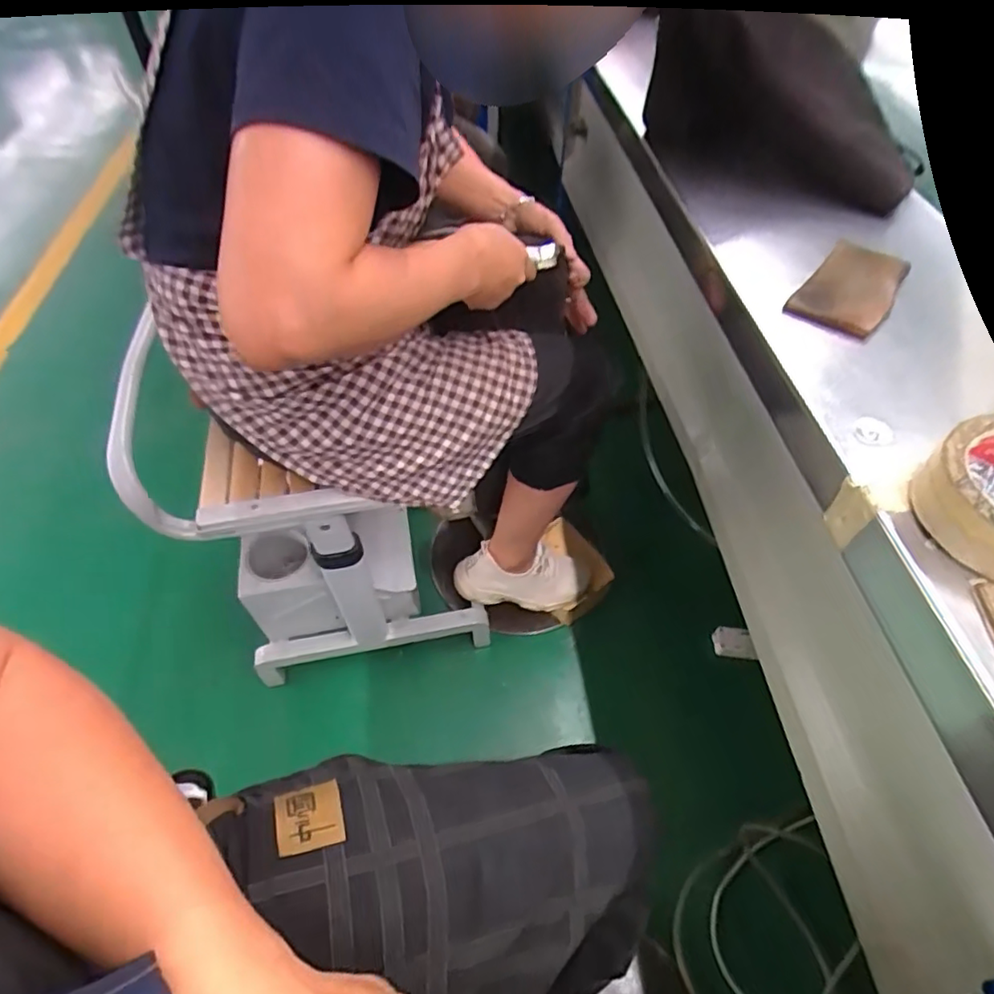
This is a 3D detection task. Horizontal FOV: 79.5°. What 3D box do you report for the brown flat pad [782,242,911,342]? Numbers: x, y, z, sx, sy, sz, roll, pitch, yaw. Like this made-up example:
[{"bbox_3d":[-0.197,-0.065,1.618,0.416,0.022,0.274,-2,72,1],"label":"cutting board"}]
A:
[{"bbox_3d":[0.301,-0.177,0.504,0.066,0.013,0.125,34,59,23],"label":"brown flat pad"}]

